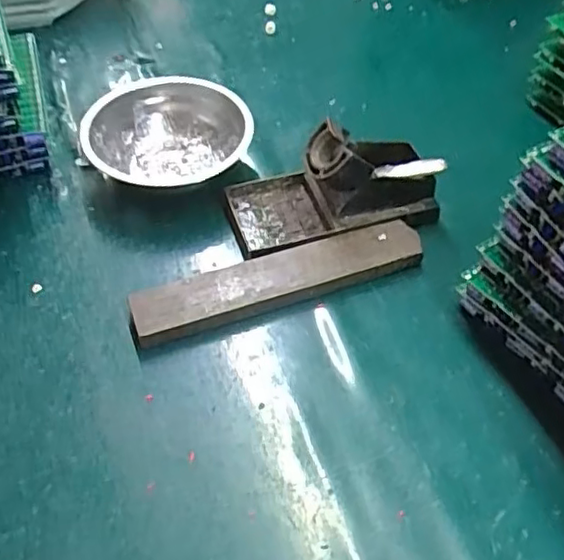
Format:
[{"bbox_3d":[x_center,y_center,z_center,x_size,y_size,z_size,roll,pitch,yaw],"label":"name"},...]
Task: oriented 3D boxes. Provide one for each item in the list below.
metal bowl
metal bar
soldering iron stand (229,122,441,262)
[{"bbox_3d":[-0.089,-0.111,0.502,0.124,0.043,0.124,0,51,0],"label":"metal bowl"},{"bbox_3d":[-0.001,-0.003,0.424,0.200,0.023,0.035,-17,53,-14],"label":"metal bar"},{"bbox_3d":[0.036,-0.073,0.456,0.147,0.065,0.073,-15,52,-12],"label":"soldering iron stand"}]

